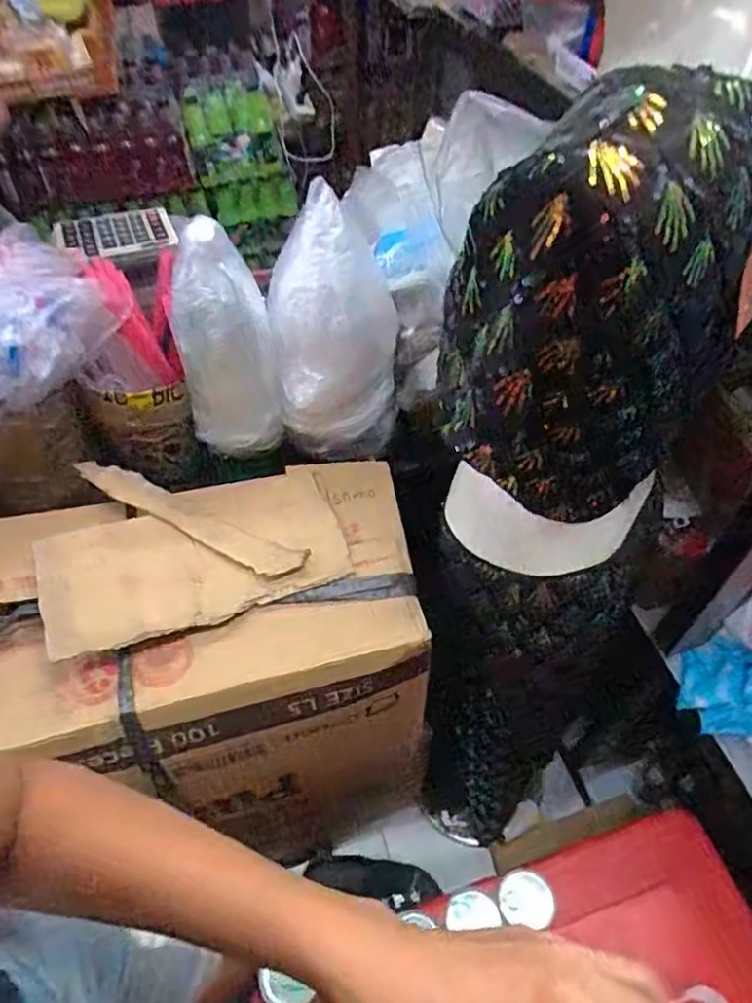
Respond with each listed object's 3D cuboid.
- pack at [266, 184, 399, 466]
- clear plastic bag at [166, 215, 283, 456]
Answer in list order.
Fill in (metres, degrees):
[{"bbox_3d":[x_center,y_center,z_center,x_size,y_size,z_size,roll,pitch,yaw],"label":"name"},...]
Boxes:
[{"bbox_3d":[-0.042,-0.177,0.685,0.123,0.274,0.087,3,50,3],"label":"pack"},{"bbox_3d":[-0.165,-0.161,0.687,0.096,0.249,0.076,-13,51,-10],"label":"clear plastic bag"}]

